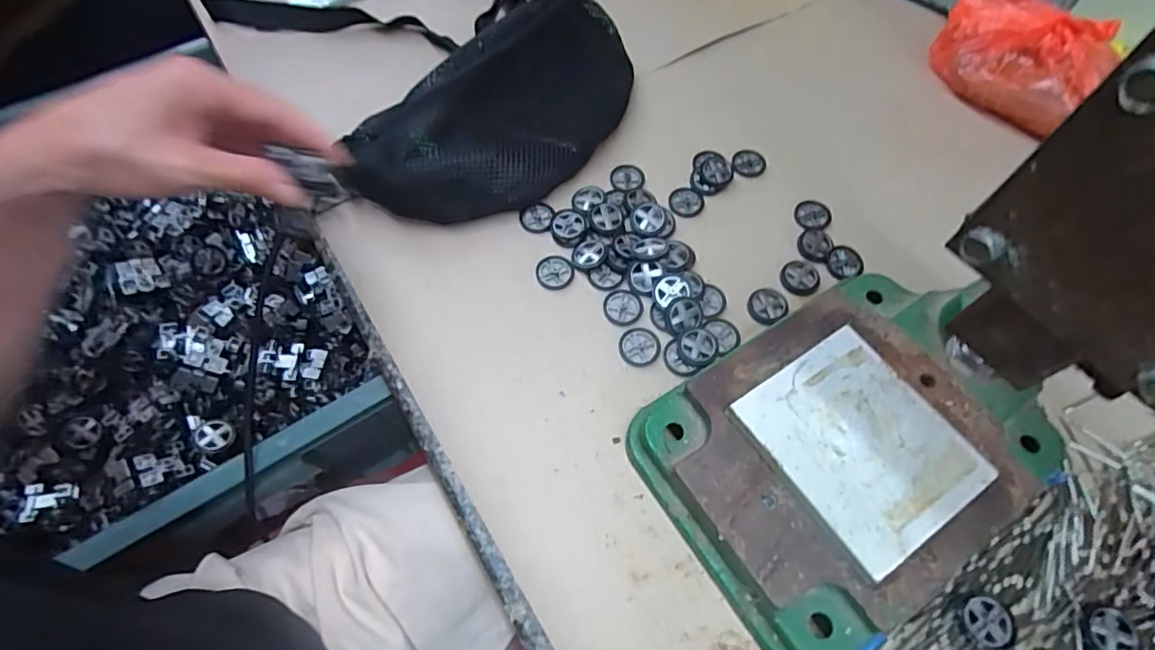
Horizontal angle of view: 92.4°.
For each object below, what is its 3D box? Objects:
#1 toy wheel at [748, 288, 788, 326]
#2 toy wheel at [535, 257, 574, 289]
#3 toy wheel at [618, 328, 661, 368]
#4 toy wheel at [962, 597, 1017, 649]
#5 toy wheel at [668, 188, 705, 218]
[{"bbox_3d":[0.136,-0.014,0.392,0.026,0.004,0.029,36,67,18],"label":"toy wheel"},{"bbox_3d":[-0.016,-0.038,0.408,0.027,0.006,0.025,0,61,0],"label":"toy wheel"},{"bbox_3d":[0.042,0.014,0.376,0.028,0.004,0.028,0,61,0],"label":"toy wheel"},{"bbox_3d":[0.221,0.160,0.297,0.026,0.007,0.024,0,61,0],"label":"toy wheel"},{"bbox_3d":[0.087,-0.098,0.442,0.027,0.004,0.027,0,61,0],"label":"toy wheel"}]

